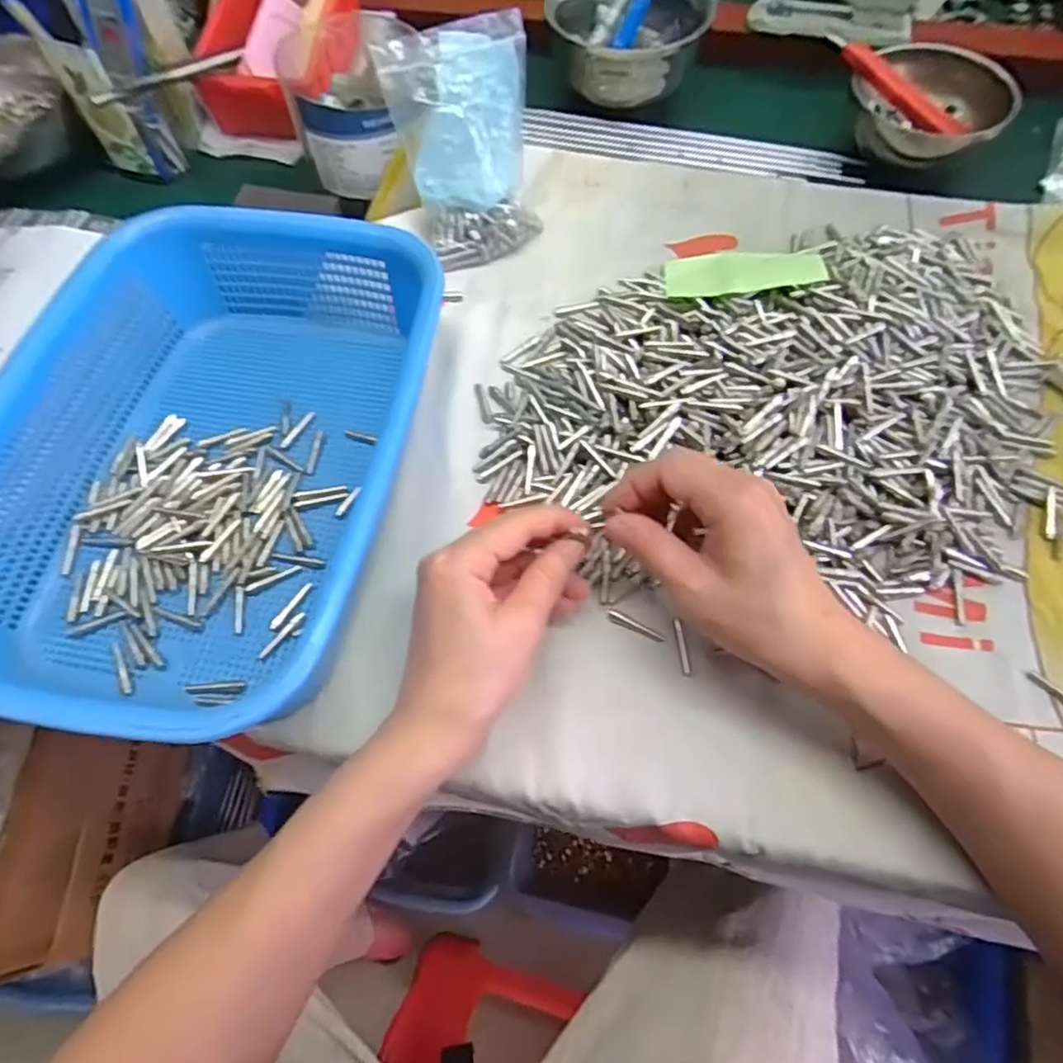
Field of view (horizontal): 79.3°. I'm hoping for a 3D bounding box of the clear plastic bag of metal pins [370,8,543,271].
[{"bbox_3d":[-0.039,-0.249,0.419,0.090,0.131,0.037,-23,36,-11],"label":"clear plastic bag of metal pins"}]

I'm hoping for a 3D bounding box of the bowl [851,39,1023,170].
[{"bbox_3d":[0.286,-0.303,0.473,0.102,0.058,0.102,-1,63,2],"label":"bowl"}]

